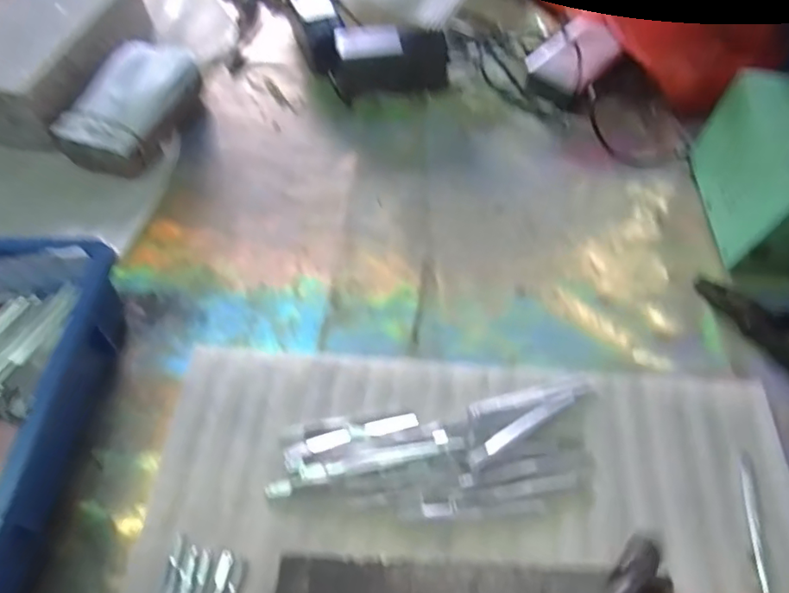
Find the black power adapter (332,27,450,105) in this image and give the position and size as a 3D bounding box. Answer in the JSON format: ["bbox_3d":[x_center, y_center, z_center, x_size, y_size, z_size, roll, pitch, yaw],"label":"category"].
[{"bbox_3d":[-0.003,-0.284,0.664,0.132,0.056,0.062,-4,55,-1],"label":"black power adapter"}]

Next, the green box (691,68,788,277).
[{"bbox_3d":[0.356,-0.108,0.502,0.098,0.107,0.157,3,55,4],"label":"green box"}]

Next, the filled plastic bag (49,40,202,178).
[{"bbox_3d":[-0.293,-0.214,0.623,0.100,0.056,0.173,16,57,13],"label":"filled plastic bag"}]

